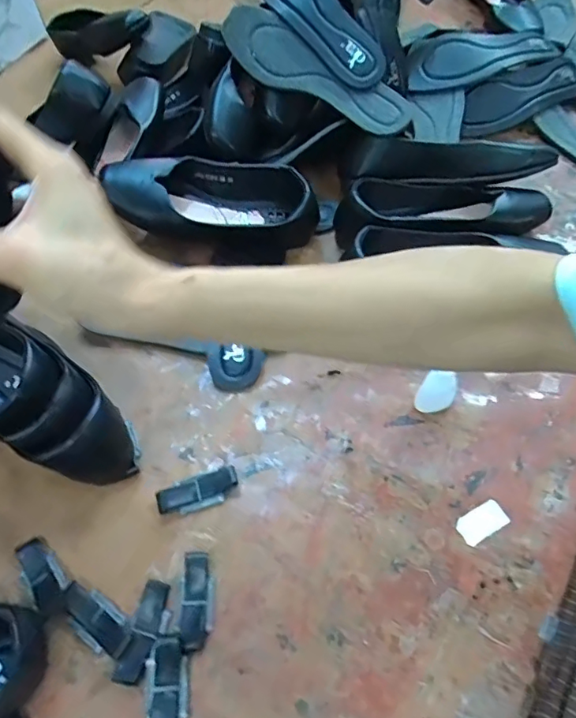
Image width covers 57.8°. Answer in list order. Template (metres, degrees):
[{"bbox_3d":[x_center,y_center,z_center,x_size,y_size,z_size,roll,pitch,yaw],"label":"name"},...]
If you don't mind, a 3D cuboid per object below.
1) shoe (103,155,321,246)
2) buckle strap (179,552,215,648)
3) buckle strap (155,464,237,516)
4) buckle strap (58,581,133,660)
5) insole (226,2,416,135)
[{"bbox_3d":[-0.080,-0.170,0.564,0.218,0.067,0.070,3,57,4],"label":"shoe"},{"bbox_3d":[-0.068,0.178,0.389,0.023,0.007,0.066,-2,57,0],"label":"buckle strap"},{"bbox_3d":[-0.075,0.111,0.434,0.066,0.010,0.028,-16,58,-9],"label":"buckle strap"},{"bbox_3d":[-0.142,0.191,0.383,0.064,0.007,0.029,31,63,20],"label":"buckle strap"},{"bbox_3d":[0.029,-0.311,0.568,0.225,0.021,0.068,38,90,9],"label":"insole"}]

